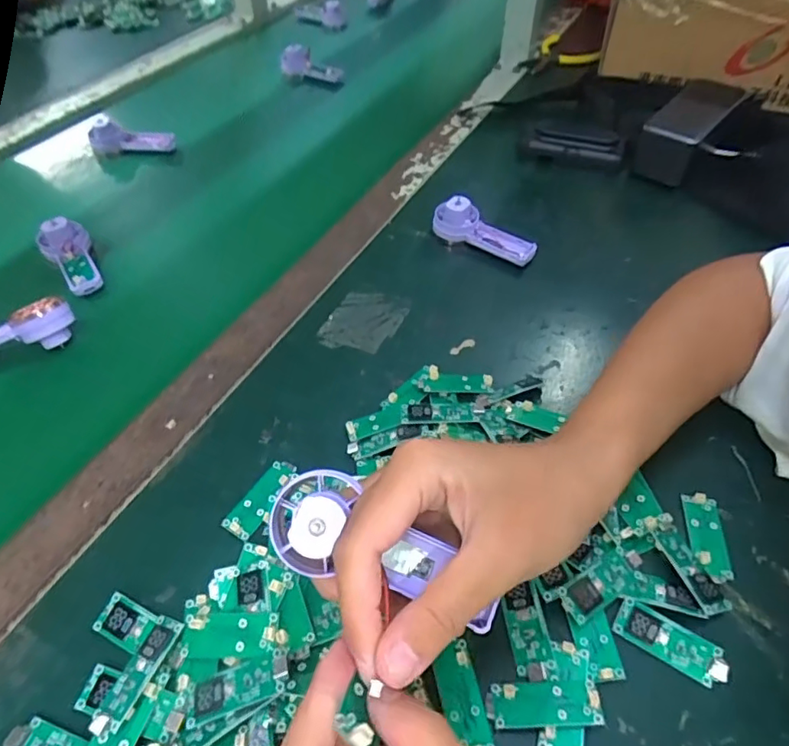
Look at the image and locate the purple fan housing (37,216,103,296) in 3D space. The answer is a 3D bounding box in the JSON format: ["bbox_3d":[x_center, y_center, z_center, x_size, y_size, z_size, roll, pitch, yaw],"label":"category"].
[{"bbox_3d":[-0.272,-0.096,0.461,0.037,0.033,0.080,-26,55,-21],"label":"purple fan housing"}]

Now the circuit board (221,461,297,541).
[{"bbox_3d":[-0.077,0.073,0.320,0.020,0.004,0.050,26,59,21],"label":"circuit board"}]

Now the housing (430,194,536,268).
[{"bbox_3d":[0.079,-0.124,0.474,0.092,0.035,0.028,25,54,18],"label":"housing"}]

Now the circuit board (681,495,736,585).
[{"bbox_3d":[0.176,0.091,0.306,0.020,0.005,0.050,8,50,5],"label":"circuit board"}]

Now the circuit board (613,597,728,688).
[{"bbox_3d":[0.136,0.133,0.270,0.051,0.006,0.019,27,55,20],"label":"circuit board"}]

